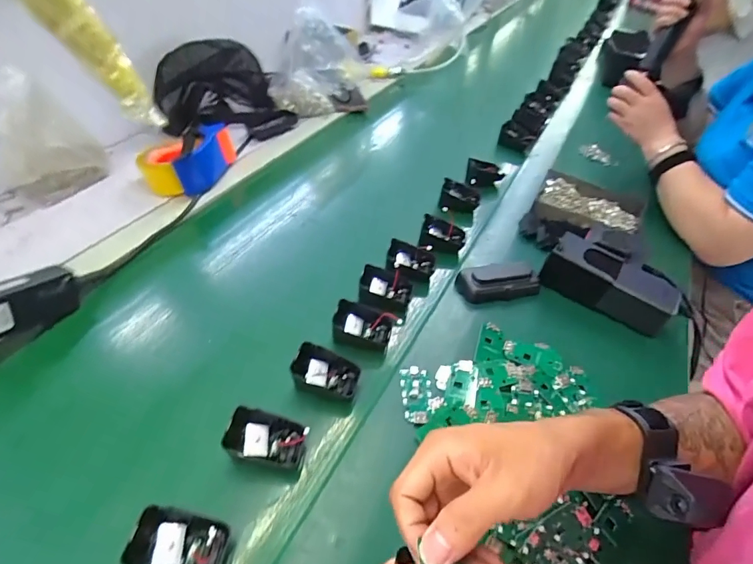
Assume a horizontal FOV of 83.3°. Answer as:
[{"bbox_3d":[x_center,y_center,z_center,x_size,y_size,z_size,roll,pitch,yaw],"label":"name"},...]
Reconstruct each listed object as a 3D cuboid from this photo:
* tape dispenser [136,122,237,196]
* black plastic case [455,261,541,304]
[{"bbox_3d":[-0.313,-0.204,0.702,0.116,0.054,0.146,6,46,9],"label":"tape dispenser"},{"bbox_3d":[0.160,-0.003,0.551,0.105,0.021,0.049,-10,46,-7],"label":"black plastic case"}]

